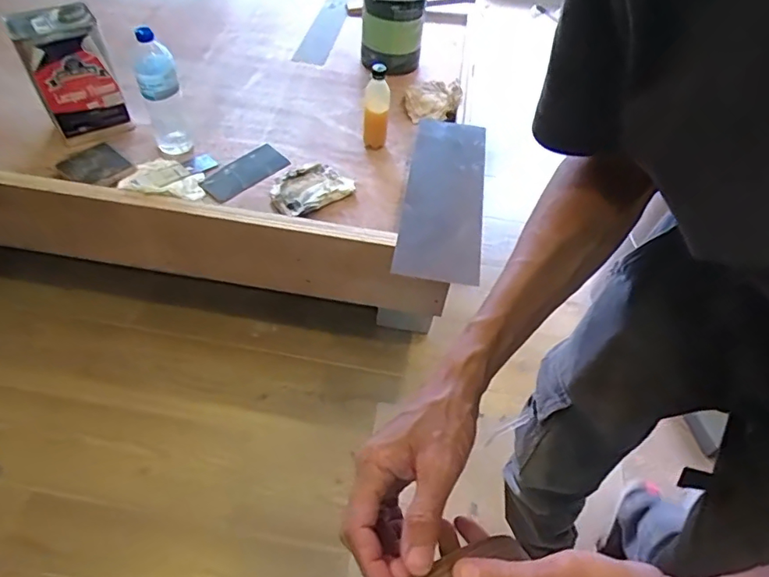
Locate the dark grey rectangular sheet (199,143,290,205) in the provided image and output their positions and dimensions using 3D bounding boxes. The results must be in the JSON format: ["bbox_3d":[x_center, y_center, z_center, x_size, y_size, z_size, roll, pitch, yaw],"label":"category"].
[{"bbox_3d":[-0.297,-0.245,1.088,0.080,0.011,0.180,42,64,14],"label":"dark grey rectangular sheet"}]

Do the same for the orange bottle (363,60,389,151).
[{"bbox_3d":[-0.017,-0.406,1.129,0.055,0.186,0.066,2,52,-4],"label":"orange bottle"}]

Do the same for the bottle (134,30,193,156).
[{"bbox_3d":[-0.437,-0.381,1.007,0.080,0.234,0.066,-14,54,-15],"label":"bottle"}]

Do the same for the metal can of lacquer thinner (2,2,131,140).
[{"bbox_3d":[-0.604,-0.405,1.000,0.142,0.232,0.076,-27,60,-23],"label":"metal can of lacquer thinner"}]

